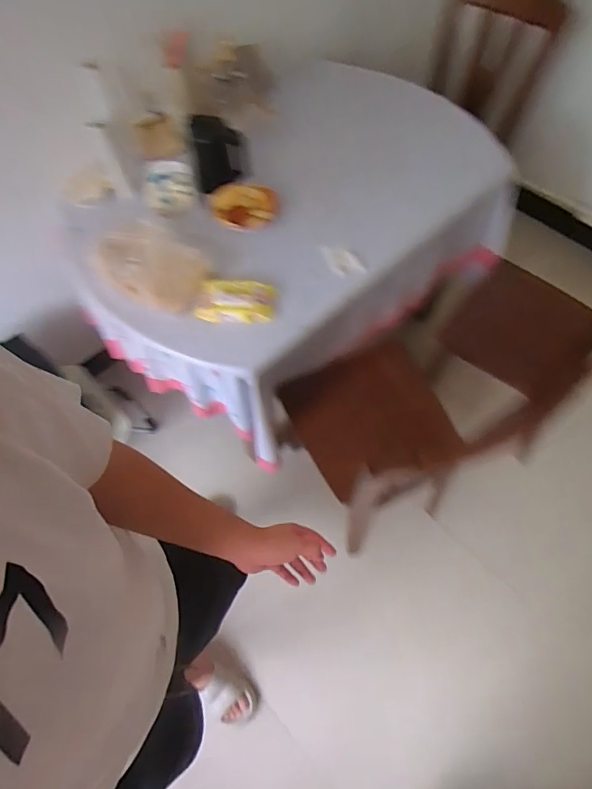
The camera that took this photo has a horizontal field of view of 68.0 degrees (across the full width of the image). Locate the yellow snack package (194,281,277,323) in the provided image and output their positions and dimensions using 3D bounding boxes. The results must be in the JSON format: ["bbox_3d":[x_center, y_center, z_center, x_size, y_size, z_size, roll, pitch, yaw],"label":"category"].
[{"bbox_3d":[-0.143,-0.215,1.044,0.184,0.051,0.101,4,63,0],"label":"yellow snack package"}]

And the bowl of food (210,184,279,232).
[{"bbox_3d":[-0.136,-0.509,1.169,0.177,0.053,0.177,1,63,-2],"label":"bowl of food"}]

